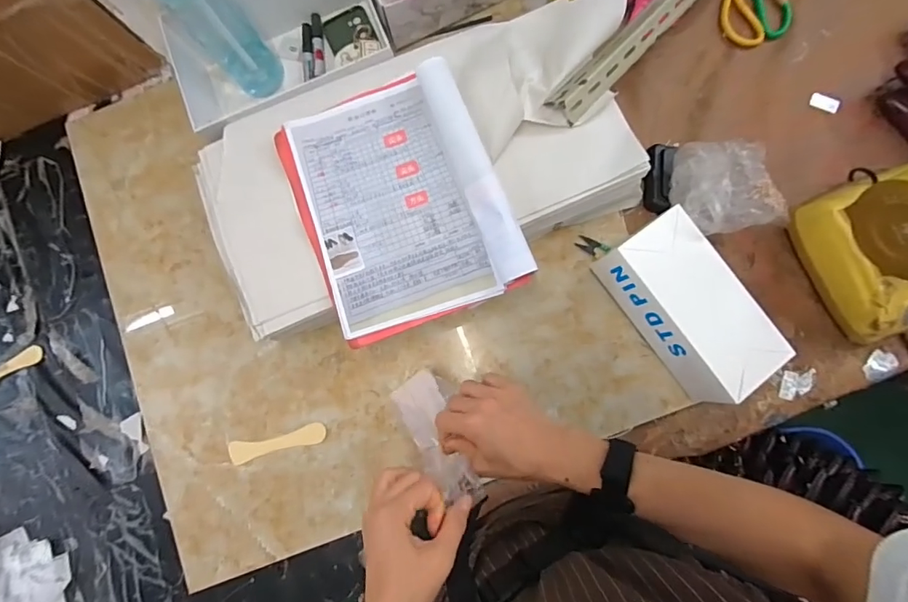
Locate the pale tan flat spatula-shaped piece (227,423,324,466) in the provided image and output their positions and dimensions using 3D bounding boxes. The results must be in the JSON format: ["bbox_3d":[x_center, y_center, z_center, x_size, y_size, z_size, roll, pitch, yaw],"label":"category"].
[{"bbox_3d":[-0.263,0.213,0.696,0.149,0.004,0.032,-14,81,3],"label":"pale tan flat spatula-shaped piece"}]

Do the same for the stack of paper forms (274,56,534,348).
[{"bbox_3d":[-0.071,-0.127,0.596,0.249,0.054,0.303,-21,80,2],"label":"stack of paper forms"}]

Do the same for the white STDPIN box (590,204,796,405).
[{"bbox_3d":[0.315,0.010,0.625,0.119,0.110,0.235,-34,81,0],"label":"white STDPIN box"}]

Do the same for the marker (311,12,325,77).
[{"bbox_3d":[-0.222,-0.418,0.763,0.017,0.014,0.112,-7,82,4],"label":"marker"}]

